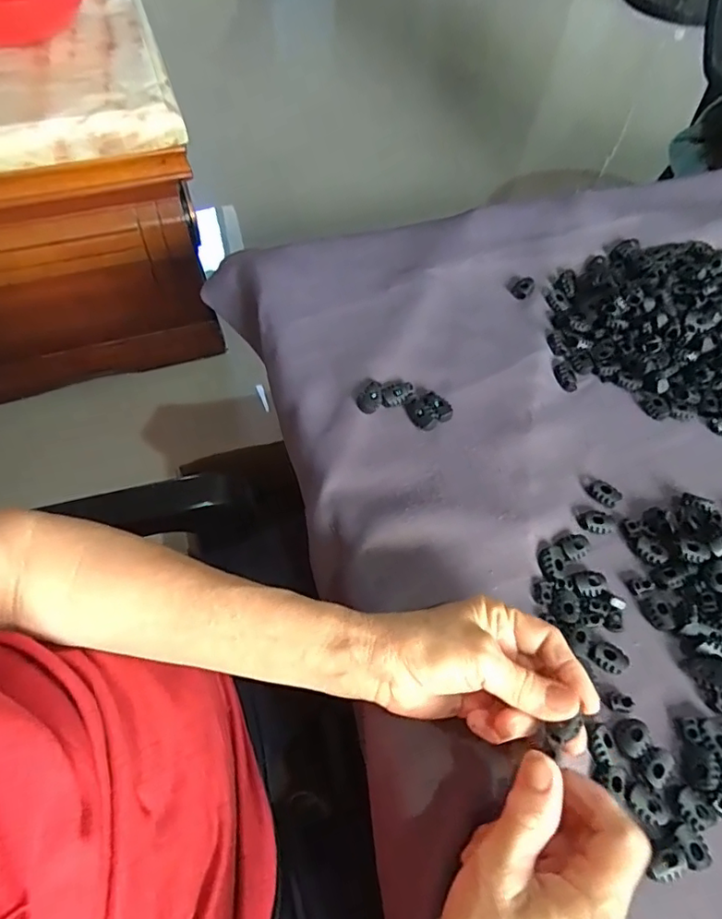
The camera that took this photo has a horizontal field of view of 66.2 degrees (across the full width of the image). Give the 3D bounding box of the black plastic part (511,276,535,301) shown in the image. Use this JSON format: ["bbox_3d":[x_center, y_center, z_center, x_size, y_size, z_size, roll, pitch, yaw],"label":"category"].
[{"bbox_3d":[0.150,-0.159,0.510,0.016,0.009,0.026,33,61,16],"label":"black plastic part"}]

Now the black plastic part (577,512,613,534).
[{"bbox_3d":[0.168,0.045,0.395,0.023,0.009,0.016,15,58,5],"label":"black plastic part"}]

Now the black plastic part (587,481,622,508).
[{"bbox_3d":[0.178,0.026,0.406,0.013,0.011,0.022,-37,67,-24],"label":"black plastic part"}]

